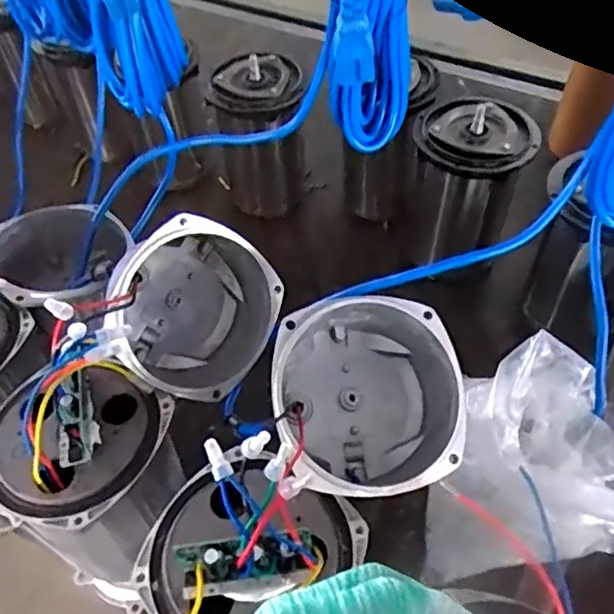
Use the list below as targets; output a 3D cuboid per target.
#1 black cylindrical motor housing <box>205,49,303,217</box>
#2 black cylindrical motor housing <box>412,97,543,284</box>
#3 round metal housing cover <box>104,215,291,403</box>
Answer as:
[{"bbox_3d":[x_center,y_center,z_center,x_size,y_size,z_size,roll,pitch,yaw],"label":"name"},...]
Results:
[{"bbox_3d":[-0.065,-0.241,0.864,0.123,0.198,0.112,-2,51,3],"label":"black cylindrical motor housing"},{"bbox_3d":[0.199,-0.144,0.772,0.133,0.199,0.113,10,52,12],"label":"black cylindrical motor housing"},{"bbox_3d":[-0.102,0.003,0.506,0.077,0.133,0.140,12,80,55],"label":"round metal housing cover"}]

